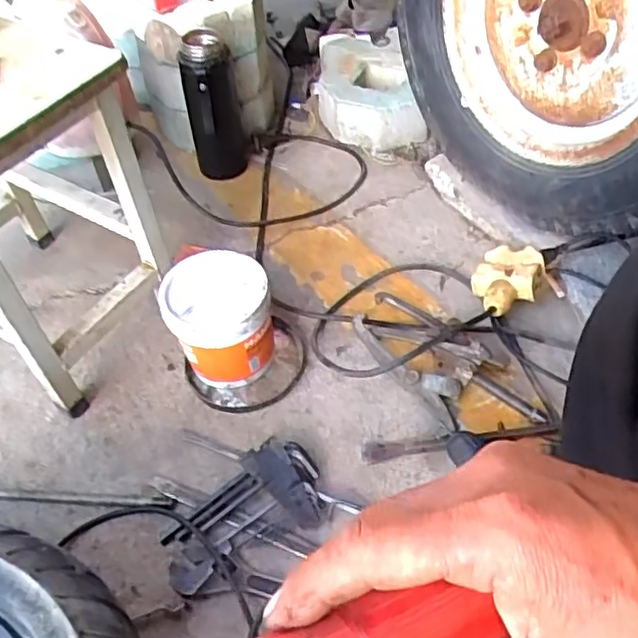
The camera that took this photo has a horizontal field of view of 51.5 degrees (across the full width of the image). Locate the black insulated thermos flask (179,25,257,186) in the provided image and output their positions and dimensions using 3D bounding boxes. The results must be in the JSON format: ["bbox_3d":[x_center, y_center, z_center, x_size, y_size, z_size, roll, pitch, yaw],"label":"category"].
[{"bbox_3d":[-0.147,-0.303,0.966,0.088,0.208,0.075,-9,51,-6],"label":"black insulated thermos flask"}]

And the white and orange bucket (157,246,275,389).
[{"bbox_3d":[-0.116,0.004,0.782,0.120,0.126,0.109,-5,51,-2],"label":"white and orange bucket"}]

